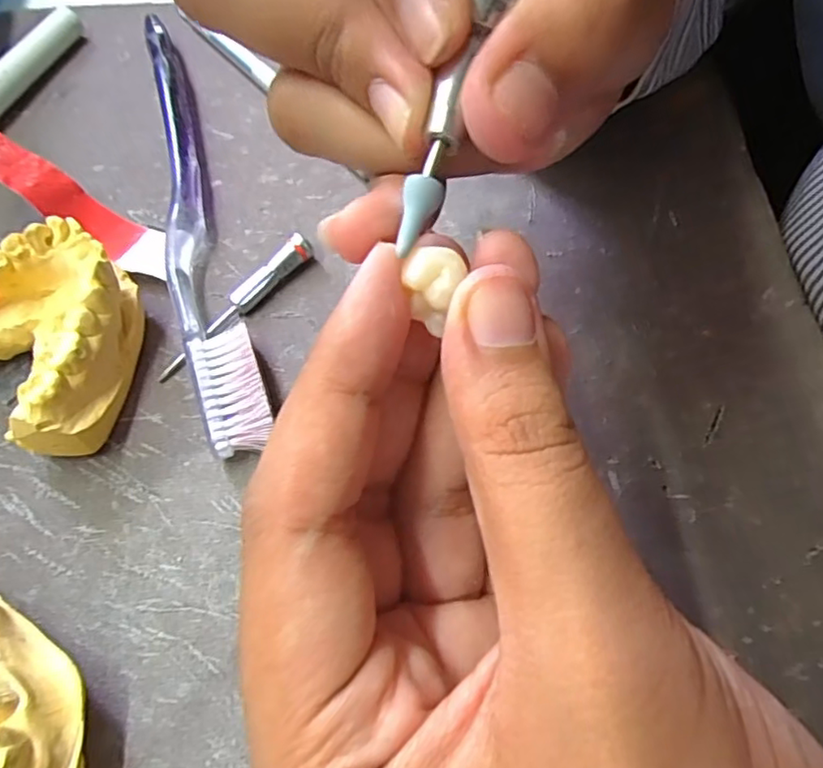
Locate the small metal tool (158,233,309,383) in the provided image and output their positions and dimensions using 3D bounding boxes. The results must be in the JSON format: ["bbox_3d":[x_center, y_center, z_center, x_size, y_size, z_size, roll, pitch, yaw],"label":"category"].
[{"bbox_3d":[-0.053,-0.024,0.185,0.007,0.009,0.059,38,68,17],"label":"small metal tool"}]

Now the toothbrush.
[{"bbox_3d":[-0.072,-0.055,0.200,0.020,0.012,0.172,-17,64,-9],"label":"toothbrush"}]

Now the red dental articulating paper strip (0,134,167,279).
[{"bbox_3d":[-0.113,-0.062,0.189,0.088,0.014,0.018,35,64,-15],"label":"red dental articulating paper strip"}]

